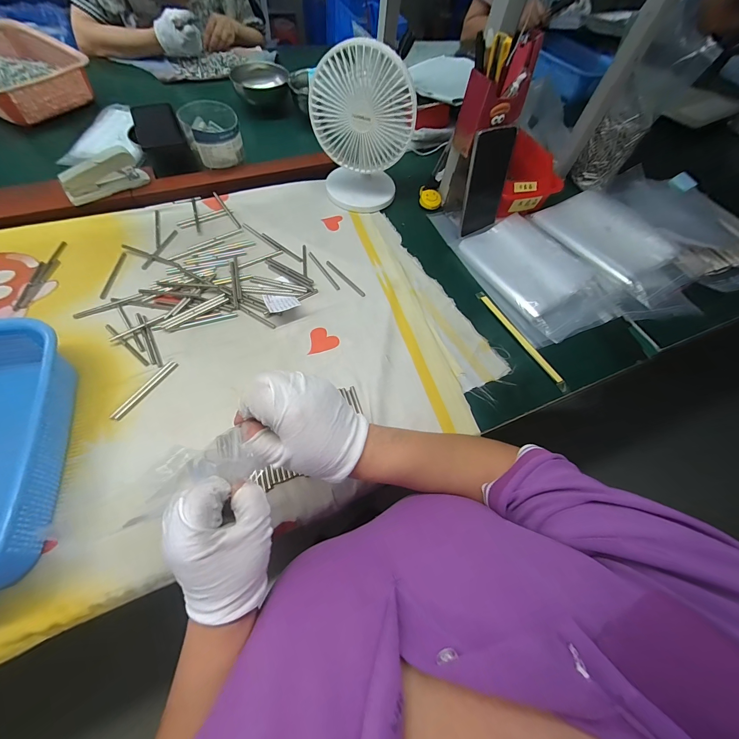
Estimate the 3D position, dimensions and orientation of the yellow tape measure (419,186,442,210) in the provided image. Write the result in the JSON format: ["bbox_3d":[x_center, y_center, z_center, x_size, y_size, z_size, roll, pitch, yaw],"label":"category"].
[{"bbox_3d":[0.121,-0.341,0.639,0.043,0.022,0.053,6,61,2],"label":"yellow tape measure"}]

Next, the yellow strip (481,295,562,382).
[{"bbox_3d":[0.234,-0.051,0.502,0.009,0.008,0.177,-23,66,-18],"label":"yellow strip"}]

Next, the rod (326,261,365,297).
[{"bbox_3d":[-0.040,-0.150,0.526,0.008,0.005,0.092,-37,71,-23],"label":"rod"}]

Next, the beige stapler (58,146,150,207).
[{"bbox_3d":[-0.441,-0.321,0.529,0.120,0.052,0.033,-38,72,-24],"label":"beige stapler"}]

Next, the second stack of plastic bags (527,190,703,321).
[{"bbox_3d":[0.461,-0.225,0.588,0.207,0.037,0.301,-14,64,-14],"label":"second stack of plastic bags"}]

